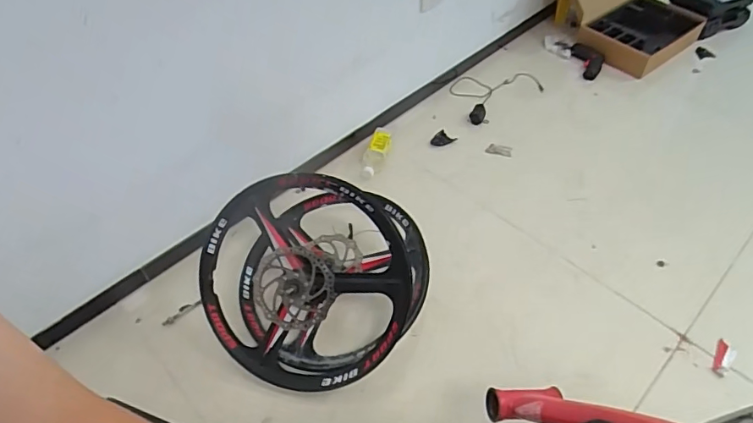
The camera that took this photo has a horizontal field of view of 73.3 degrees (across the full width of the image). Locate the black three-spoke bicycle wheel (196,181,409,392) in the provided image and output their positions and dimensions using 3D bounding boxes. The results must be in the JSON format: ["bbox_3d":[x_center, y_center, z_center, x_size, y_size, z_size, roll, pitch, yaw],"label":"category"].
[{"bbox_3d":[-0.147,0.143,0.959,0.390,0.437,0.108,37,11,5],"label":"black three-spoke bicycle wheel"}]

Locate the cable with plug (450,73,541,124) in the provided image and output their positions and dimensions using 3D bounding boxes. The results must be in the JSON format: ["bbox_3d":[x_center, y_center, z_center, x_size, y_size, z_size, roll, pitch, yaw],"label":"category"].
[{"bbox_3d":[0.369,-0.381,1.615,0.335,0.046,0.209,-31,54,-22],"label":"cable with plug"}]

